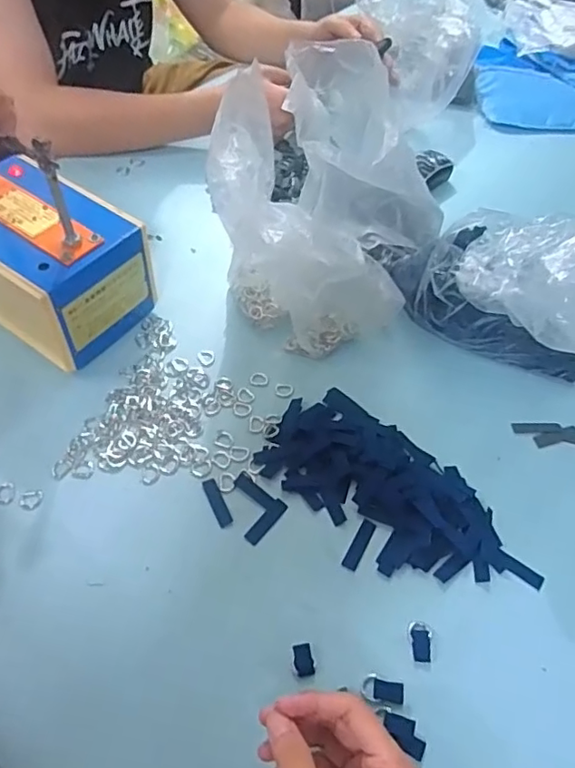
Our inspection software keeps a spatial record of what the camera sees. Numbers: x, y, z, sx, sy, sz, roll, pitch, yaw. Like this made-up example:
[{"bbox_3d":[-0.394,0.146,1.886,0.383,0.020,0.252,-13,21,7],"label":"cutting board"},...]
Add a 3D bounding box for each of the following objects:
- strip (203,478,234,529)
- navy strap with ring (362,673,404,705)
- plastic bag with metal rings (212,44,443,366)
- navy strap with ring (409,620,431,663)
[{"bbox_3d":[-0.062,0.103,0.502,0.012,0.004,0.047,-20,58,-17],"label":"strip"},{"bbox_3d":[0.072,0.227,0.422,0.031,0.004,0.017,14,55,6],"label":"navy strap with ring"},{"bbox_3d":[0.046,-0.168,0.568,0.193,0.220,0.227,15,55,7],"label":"plastic bag with metal rings"},{"bbox_3d":[0.103,0.199,0.442,0.018,0.006,0.029,11,55,4],"label":"navy strap with ring"}]

